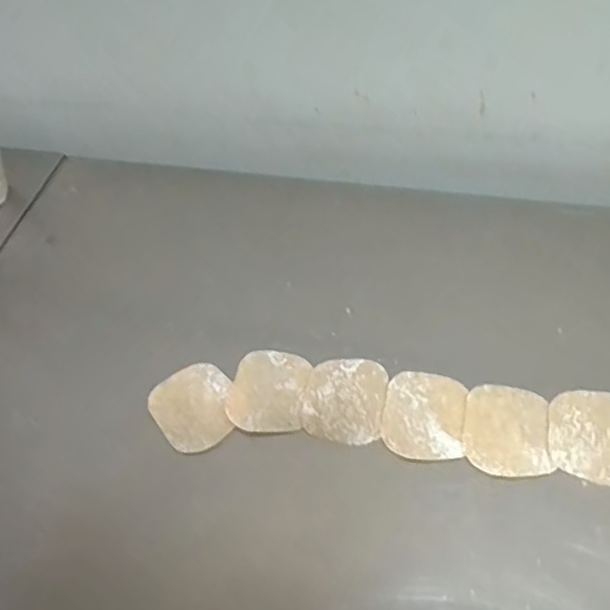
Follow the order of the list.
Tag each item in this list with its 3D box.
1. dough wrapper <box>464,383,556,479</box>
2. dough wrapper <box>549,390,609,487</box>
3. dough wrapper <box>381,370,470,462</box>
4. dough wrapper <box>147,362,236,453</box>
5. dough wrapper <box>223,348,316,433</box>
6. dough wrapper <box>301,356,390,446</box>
[{"bbox_3d":[0.169,0.104,0.534,0.067,0.004,0.083,4,53,7],"label":"dough wrapper"},{"bbox_3d":[0.240,0.108,0.525,0.073,0.004,0.082,-1,53,4],"label":"dough wrapper"},{"bbox_3d":[0.104,0.093,0.550,0.067,0.004,0.084,8,54,11],"label":"dough wrapper"},{"bbox_3d":[-0.098,0.091,0.576,0.073,0.006,0.081,-34,57,-20],"label":"dough wrapper"},{"bbox_3d":[-0.033,0.078,0.582,0.068,0.006,0.083,6,53,9],"label":"dough wrapper"},{"bbox_3d":[0.035,0.083,0.567,0.071,0.004,0.081,8,54,11],"label":"dough wrapper"}]

